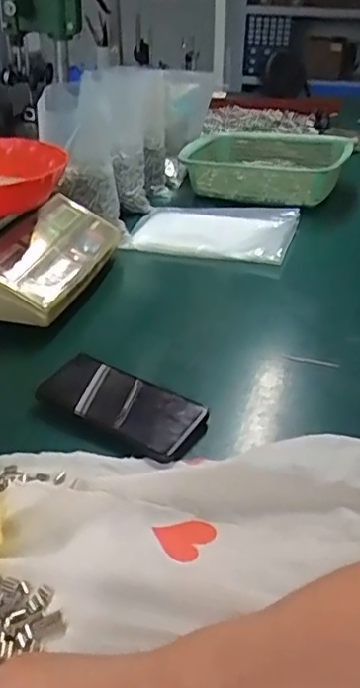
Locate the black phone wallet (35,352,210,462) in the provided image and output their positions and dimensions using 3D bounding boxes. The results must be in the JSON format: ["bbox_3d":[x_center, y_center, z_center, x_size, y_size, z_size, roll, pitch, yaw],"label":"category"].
[{"bbox_3d":[-0.058,0.057,0.583,0.162,0.026,0.070,21,37,28],"label":"black phone wallet"}]

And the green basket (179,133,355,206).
[{"bbox_3d":[0.153,-0.331,1.137,0.307,0.096,0.239,16,35,21],"label":"green basket"}]

